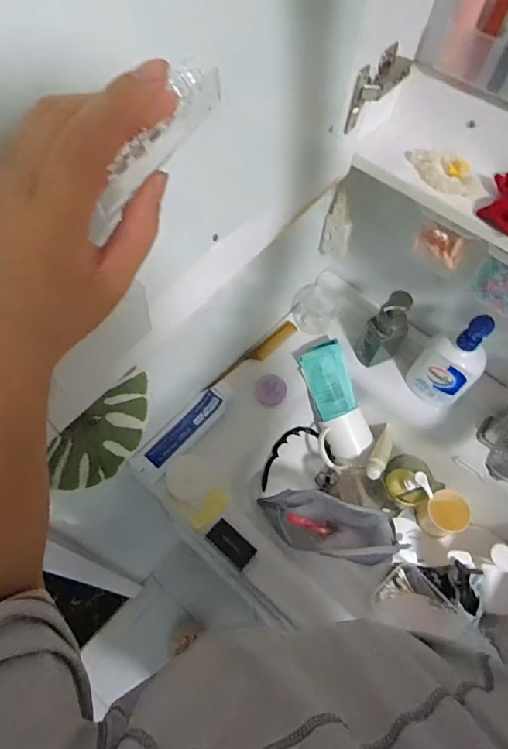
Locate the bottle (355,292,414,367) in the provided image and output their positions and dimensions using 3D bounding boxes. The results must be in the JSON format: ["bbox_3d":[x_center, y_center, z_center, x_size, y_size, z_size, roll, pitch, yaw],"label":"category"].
[{"bbox_3d":[0.218,-0.073,0.740,0.069,0.159,0.045,-23,65,-16],"label":"bottle"}]

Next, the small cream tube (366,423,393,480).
[{"bbox_3d":[0.219,0.134,0.773,0.029,0.026,0.136,29,38,11],"label":"small cream tube"}]

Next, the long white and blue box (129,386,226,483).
[{"bbox_3d":[-0.114,0.092,0.704,0.049,0.031,0.172,41,66,17],"label":"long white and blue box"}]

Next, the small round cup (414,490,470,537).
[{"bbox_3d":[0.322,0.238,0.771,0.072,0.071,0.065,-23,65,-16],"label":"small round cup"}]

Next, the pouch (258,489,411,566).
[{"bbox_3d":[0.118,0.240,0.722,0.215,0.104,0.098,9,61,1],"label":"pouch"}]

